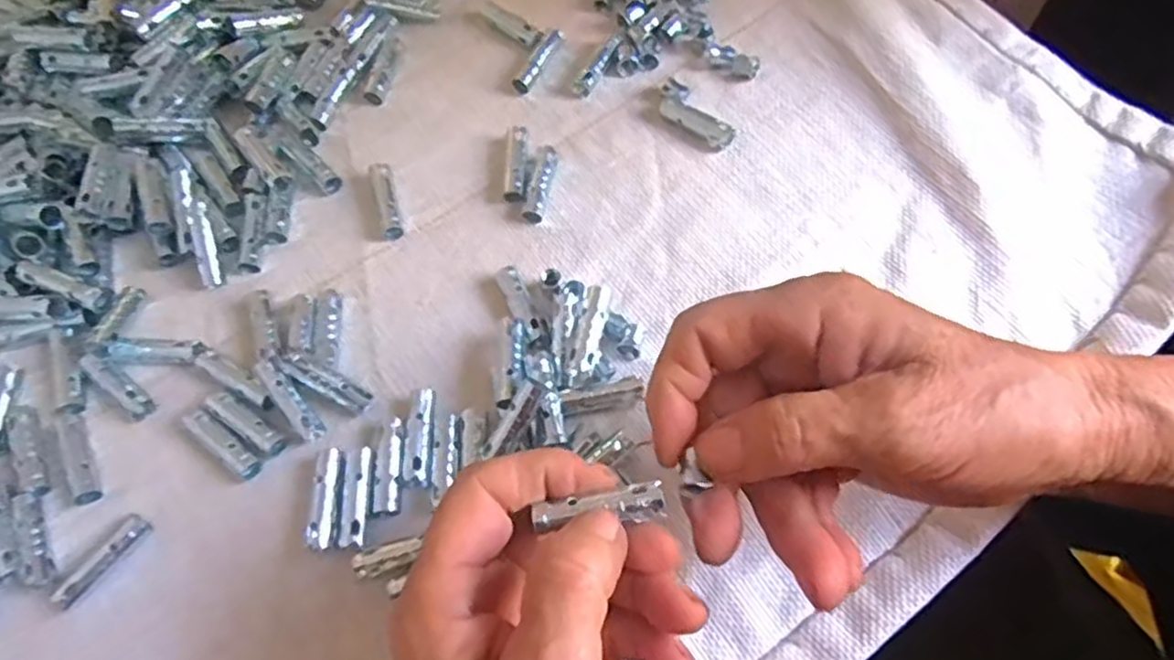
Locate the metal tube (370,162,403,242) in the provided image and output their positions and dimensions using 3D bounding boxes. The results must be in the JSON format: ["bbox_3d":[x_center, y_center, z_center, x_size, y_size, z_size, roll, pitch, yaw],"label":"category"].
[{"bbox_3d":[-0.095,-0.061,0.341,0.010,0.010,0.040,-16,65,-5],"label":"metal tube"}]

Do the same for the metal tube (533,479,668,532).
[{"bbox_3d":[0.003,0.051,0.206,0.038,0.008,0.011,-10,65,1],"label":"metal tube"}]

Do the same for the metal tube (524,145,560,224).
[{"bbox_3d":[-0.022,-0.068,0.341,0.009,0.010,0.042,9,66,7],"label":"metal tube"}]

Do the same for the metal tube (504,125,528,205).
[{"bbox_3d":[-0.034,-0.080,0.348,0.010,0.008,0.041,0,65,3],"label":"metal tube"}]

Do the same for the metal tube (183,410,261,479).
[{"bbox_3d":[-0.150,0.046,0.296,0.038,0.006,0.009,36,71,17],"label":"metal tube"}]

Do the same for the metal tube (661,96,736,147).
[{"bbox_3d":[0.053,-0.102,0.352,0.041,0.009,0.012,37,72,17],"label":"metal tube"}]

